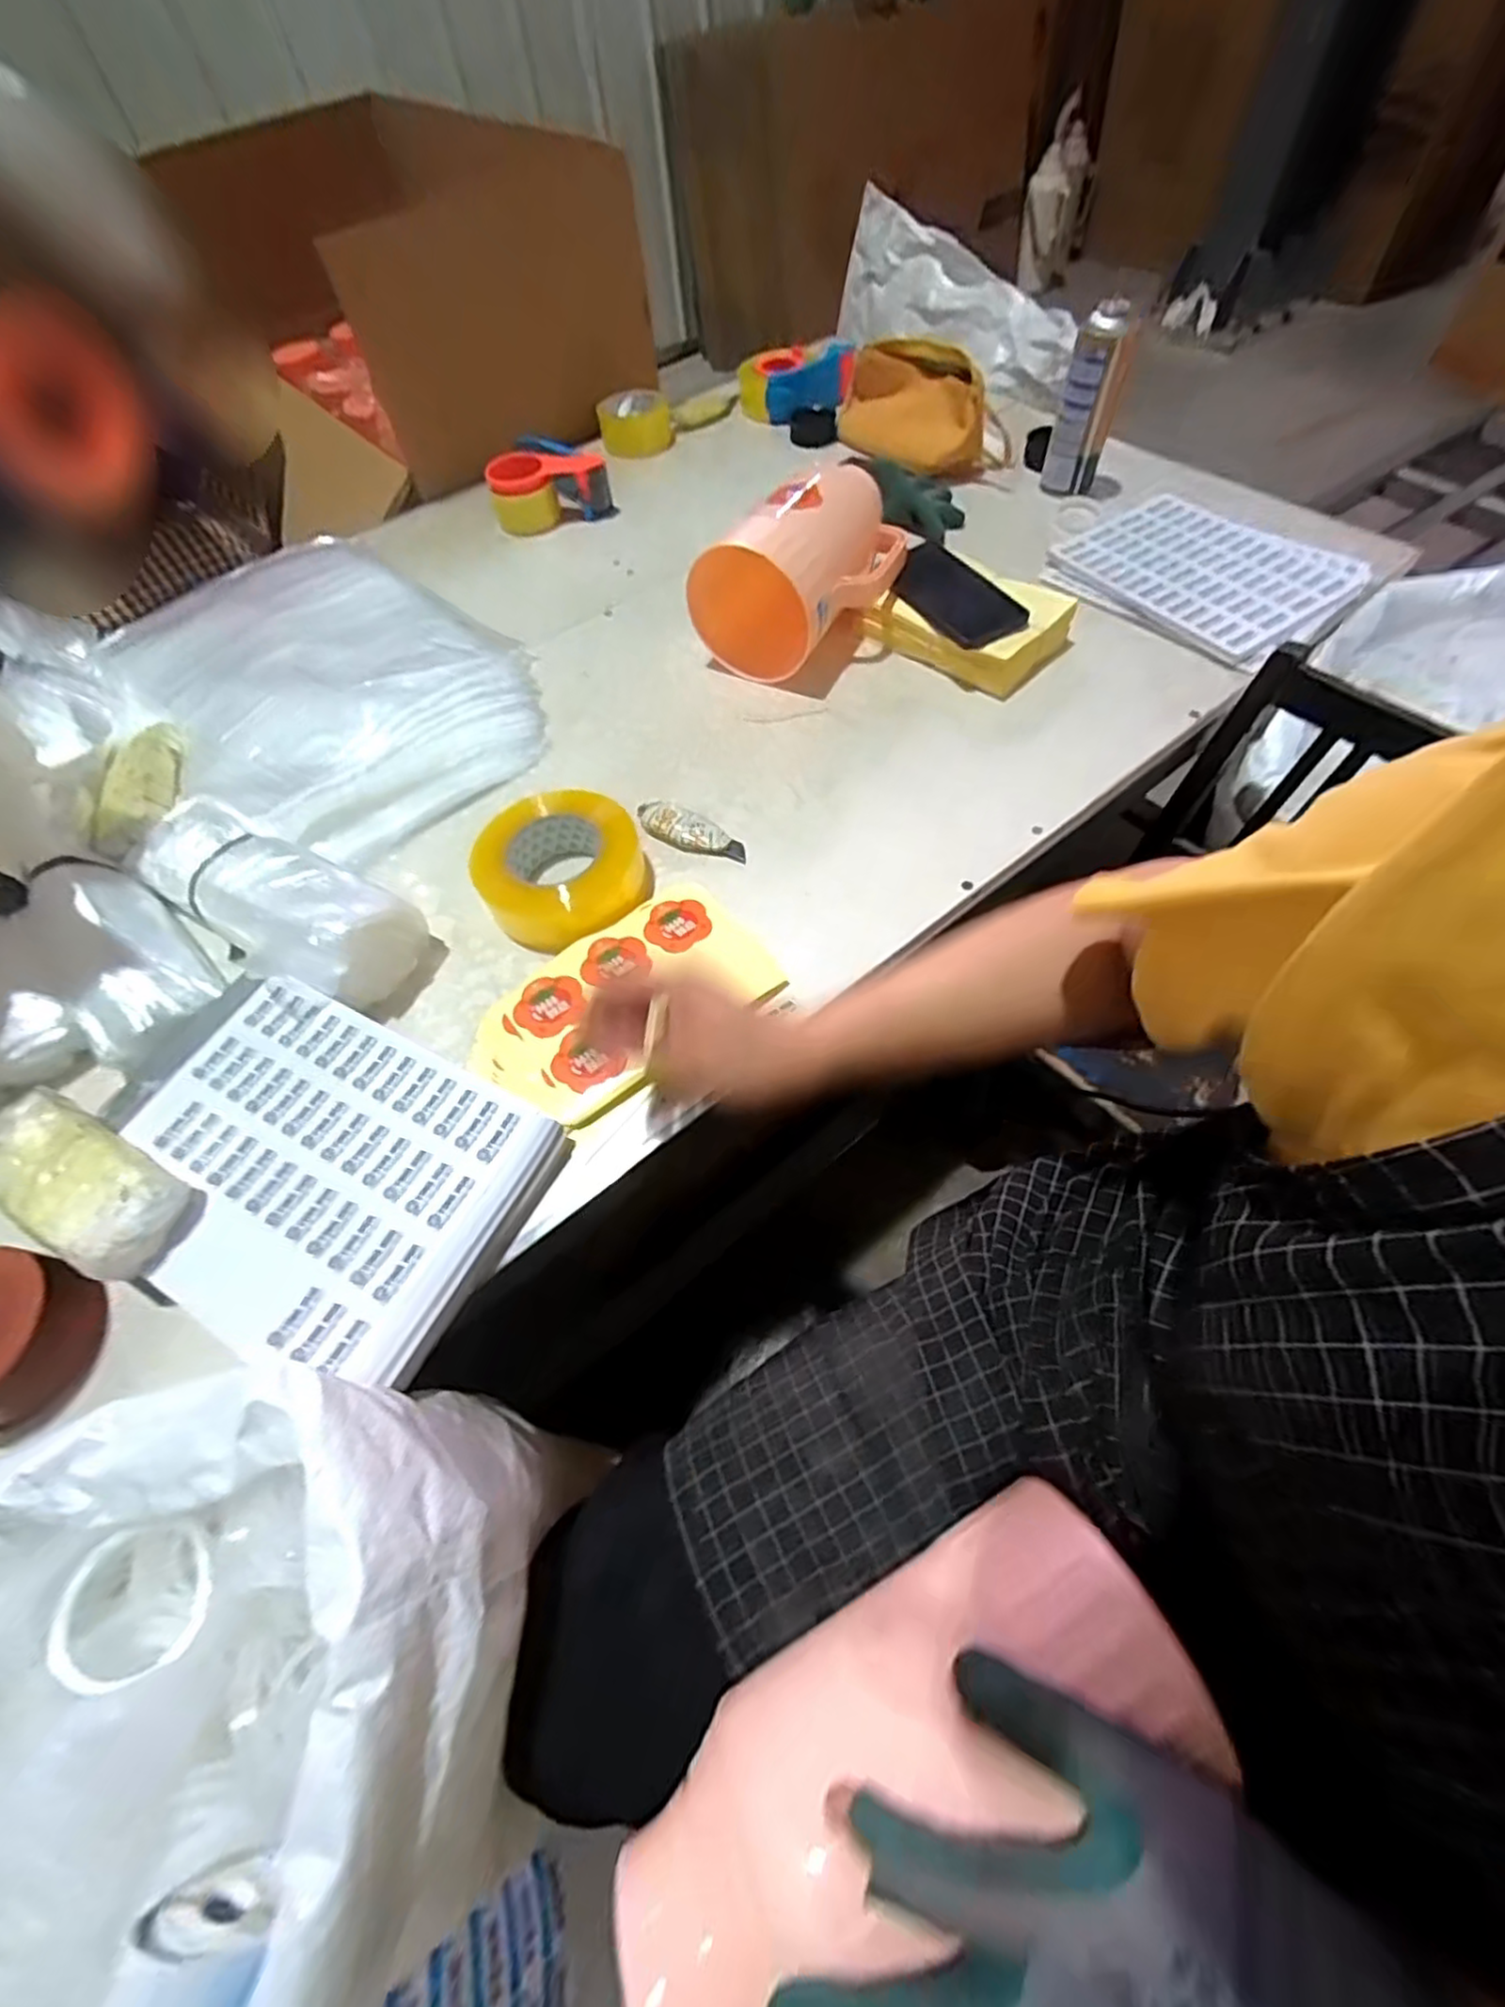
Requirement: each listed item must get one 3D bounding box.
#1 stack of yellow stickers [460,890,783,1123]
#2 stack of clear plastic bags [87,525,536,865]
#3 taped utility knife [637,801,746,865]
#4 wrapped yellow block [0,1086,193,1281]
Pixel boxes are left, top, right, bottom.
[{"bbox_3d":[-0.100,-0.007,0.548,0.231,0.025,0.144,-39,65,-17],"label":"stack of yellow stickers"},{"bbox_3d":[-0.465,-0.360,0.763,0.527,0.047,0.338,36,68,21],"label":"stack of clear plastic bags"},{"bbox_3d":[-0.058,-0.156,0.633,0.111,0.018,0.034,24,64,16],"label":"taped utility knife"},{"bbox_3d":[-0.431,0.114,0.448,0.146,0.032,0.064,24,64,16],"label":"wrapped yellow block"}]

